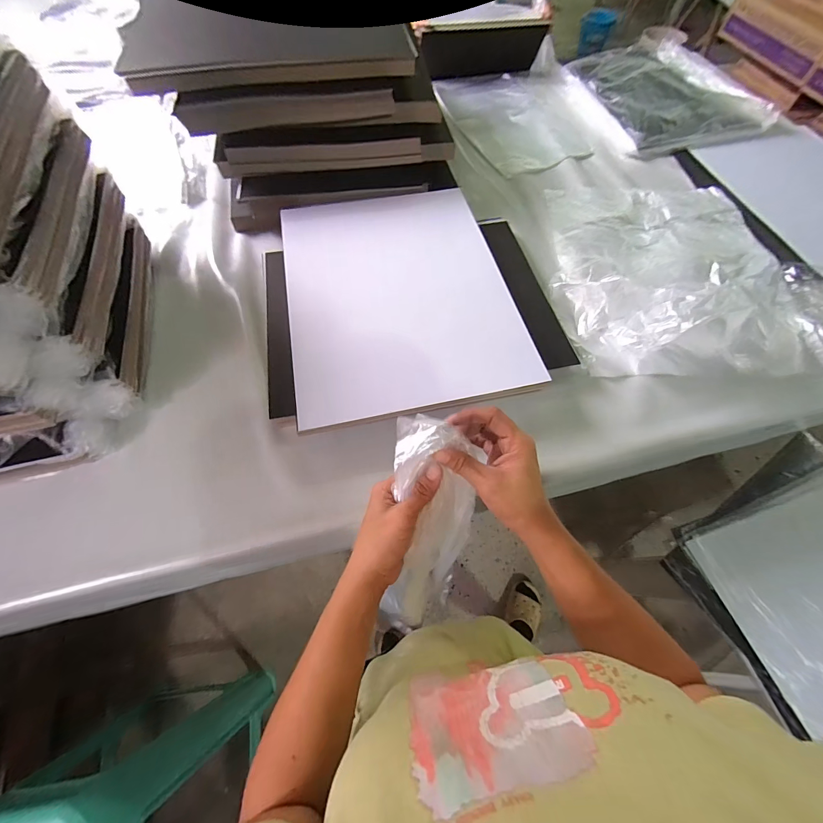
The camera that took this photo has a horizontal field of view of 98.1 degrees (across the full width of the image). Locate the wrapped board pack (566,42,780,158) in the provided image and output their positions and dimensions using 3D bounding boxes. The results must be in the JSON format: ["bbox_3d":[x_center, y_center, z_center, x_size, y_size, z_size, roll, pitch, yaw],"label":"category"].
[{"bbox_3d":[0.693,-0.903,1.006,0.363,0.058,0.477,-12,64,-6],"label":"wrapped board pack"}]

